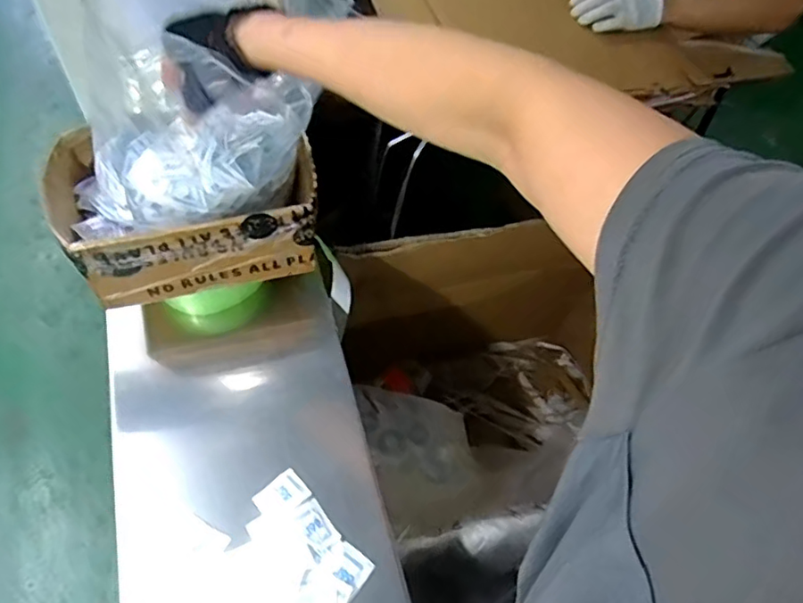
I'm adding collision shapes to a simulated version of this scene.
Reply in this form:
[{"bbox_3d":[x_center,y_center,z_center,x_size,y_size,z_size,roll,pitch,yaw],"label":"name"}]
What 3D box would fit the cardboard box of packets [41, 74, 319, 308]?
[{"bbox_3d":[-0.213,-0.113,0.574,0.240,0.130,0.166,-12,60,-15],"label":"cardboard box of packets"}]

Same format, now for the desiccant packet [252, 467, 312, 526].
[{"bbox_3d":[-0.112,0.183,0.543,0.045,0.009,0.037,-40,69,-23],"label":"desiccant packet"}]

